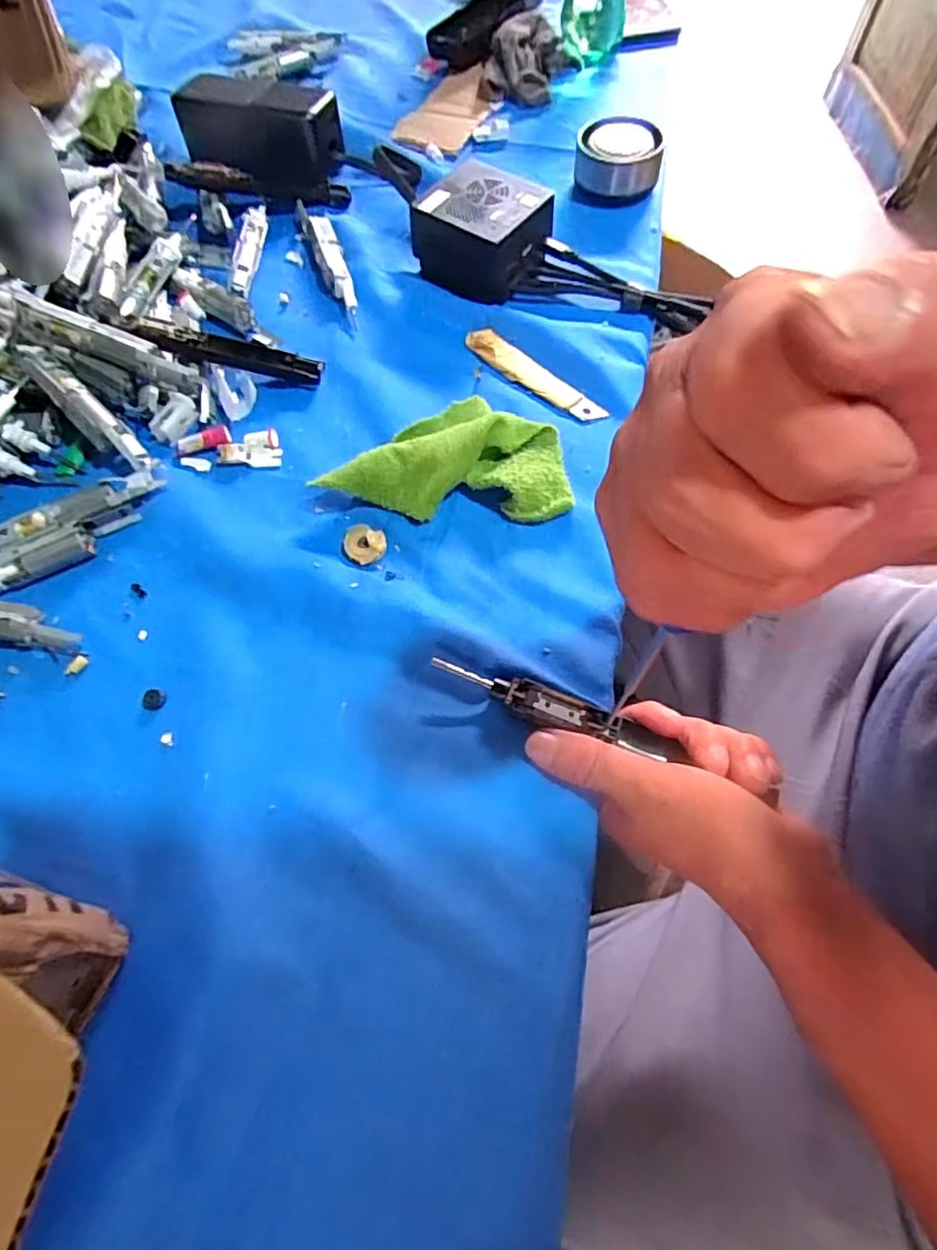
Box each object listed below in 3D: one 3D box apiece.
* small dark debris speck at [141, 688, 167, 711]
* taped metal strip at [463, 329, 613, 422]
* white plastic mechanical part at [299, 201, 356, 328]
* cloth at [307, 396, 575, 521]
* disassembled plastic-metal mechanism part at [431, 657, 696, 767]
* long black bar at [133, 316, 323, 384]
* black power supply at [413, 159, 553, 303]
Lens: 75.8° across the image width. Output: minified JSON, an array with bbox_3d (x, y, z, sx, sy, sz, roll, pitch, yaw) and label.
[{"bbox_3d":[-0.160,0.037,0.306,0.012,0.004,0.011,7,65,5],"label":"small dark debris speck"},{"bbox_3d":[0.042,-0.166,0.401,0.021,0.007,0.110,-40,69,-16],"label":"taped metal strip"},{"bbox_3d":[-0.102,-0.272,0.450,0.019,0.014,0.133,-19,65,-7],"label":"white plastic mechanical part"},{"bbox_3d":[-0.011,-0.104,0.358,0.134,0.028,0.084,0,64,2],"label":"cloth"},{"bbox_3d":[0.041,0.041,0.292,0.122,0.011,0.018,19,66,6],"label":"disassembled plastic-metal mechanism part"},{"bbox_3d":[-0.155,-0.180,0.397,0.115,0.011,0.020,10,64,-10],"label":"long black bar"},{"bbox_3d":[0.010,-0.281,0.432,0.081,0.049,0.078,37,71,18],"label":"black power supply"}]

